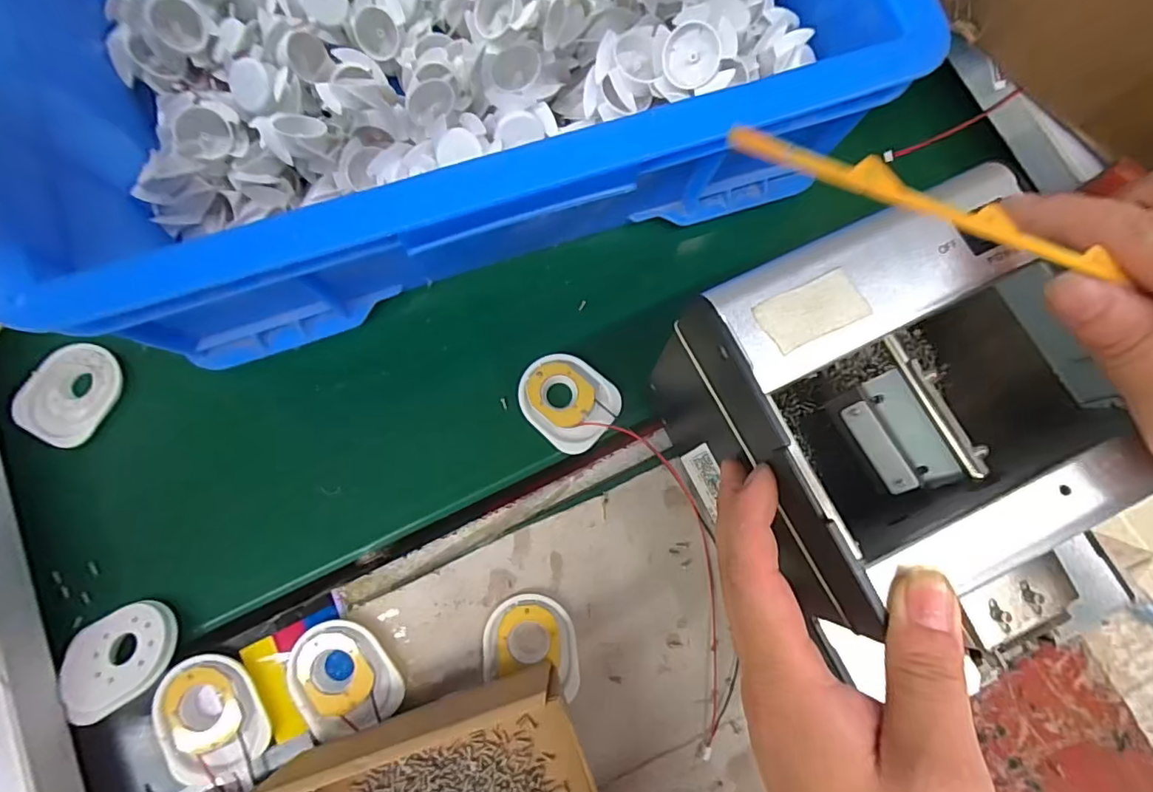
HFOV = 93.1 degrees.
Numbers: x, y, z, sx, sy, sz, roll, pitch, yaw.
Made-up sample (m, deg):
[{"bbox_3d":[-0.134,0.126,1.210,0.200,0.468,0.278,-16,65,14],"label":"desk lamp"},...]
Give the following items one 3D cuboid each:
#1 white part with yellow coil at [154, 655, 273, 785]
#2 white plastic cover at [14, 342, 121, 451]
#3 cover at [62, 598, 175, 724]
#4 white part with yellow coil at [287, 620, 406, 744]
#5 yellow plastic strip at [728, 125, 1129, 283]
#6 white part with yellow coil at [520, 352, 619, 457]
[{"bbox_3d":[-0.183,0.160,0.271,0.045,0.012,0.060,-29,81,-7],"label":"white part with yellow coil"},{"bbox_3d":[-0.291,-0.002,0.314,0.044,0.009,0.056,27,79,4],"label":"white plastic cover"},{"bbox_3d":[-0.235,0.134,0.280,0.056,0.009,0.045,-36,65,-8],"label":"cover"},{"bbox_3d":[-0.118,0.141,0.274,0.046,0.010,0.055,-28,81,-7],"label":"white part with yellow coil"},{"bbox_3d":[0.093,-0.050,0.141,0.118,0.004,0.008,12,81,-14],"label":"yellow plastic strip"},{"bbox_3d":[-0.005,0.002,0.321,0.058,0.010,0.048,43,81,6],"label":"white part with yellow coil"}]

